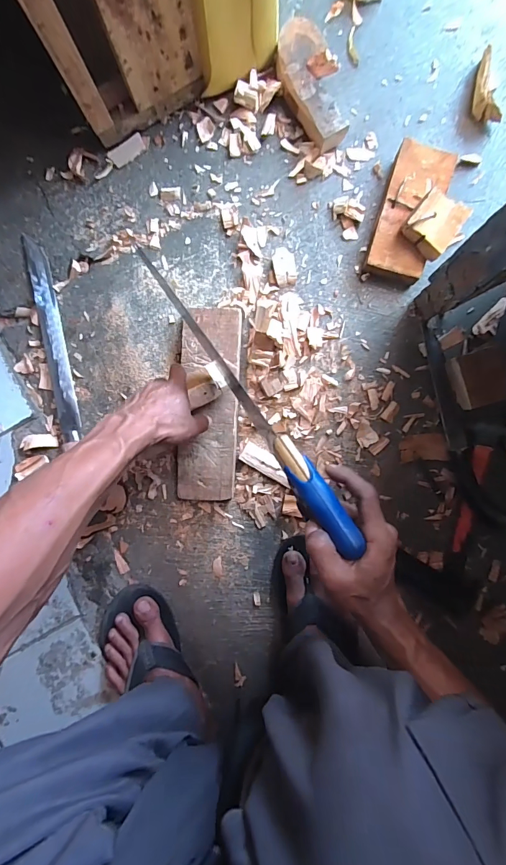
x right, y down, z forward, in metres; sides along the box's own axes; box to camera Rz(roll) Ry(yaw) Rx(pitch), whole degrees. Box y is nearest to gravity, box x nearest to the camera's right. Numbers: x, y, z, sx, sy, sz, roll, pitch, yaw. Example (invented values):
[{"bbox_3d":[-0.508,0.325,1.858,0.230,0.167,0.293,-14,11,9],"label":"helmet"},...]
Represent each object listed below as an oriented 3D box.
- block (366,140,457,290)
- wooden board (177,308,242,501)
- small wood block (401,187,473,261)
[{"bbox_3d":[0.219,-0.309,0.544,0.080,0.036,0.178,16,91,1],"label":"block"},{"bbox_3d":[-0.064,-0.040,0.562,0.083,0.035,0.274,2,91,2],"label":"wooden board"},{"bbox_3d":[0.242,-0.279,0.513,0.062,0.033,0.067,37,92,1],"label":"small wood block"}]

